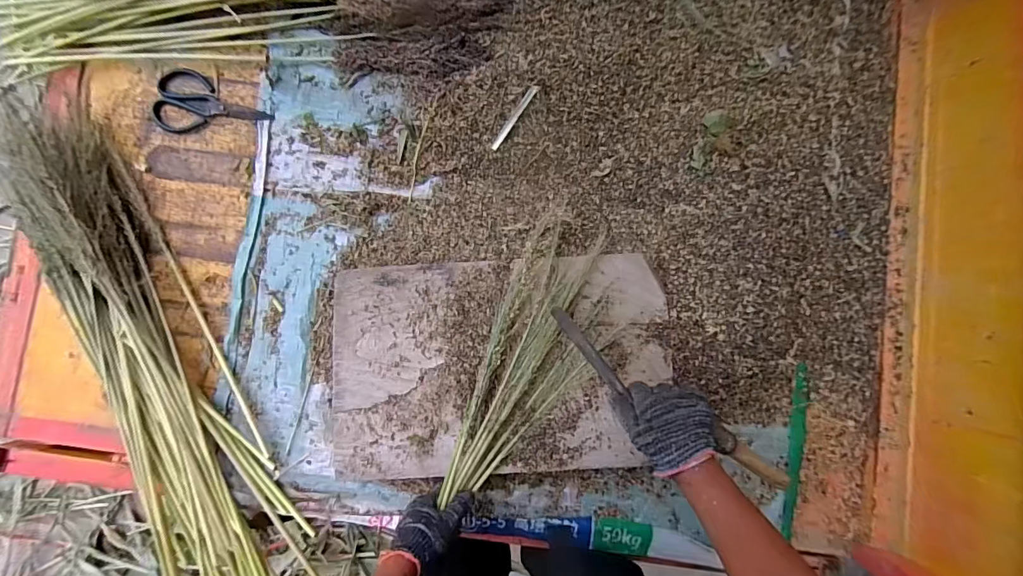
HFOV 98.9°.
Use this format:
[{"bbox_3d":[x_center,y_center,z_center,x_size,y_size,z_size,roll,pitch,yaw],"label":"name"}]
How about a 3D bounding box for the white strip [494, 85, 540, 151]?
[{"bbox_3d":[0.005,-0.262,0.677,0.012,0.006,0.110,39,104,6],"label":"white strip"}]

